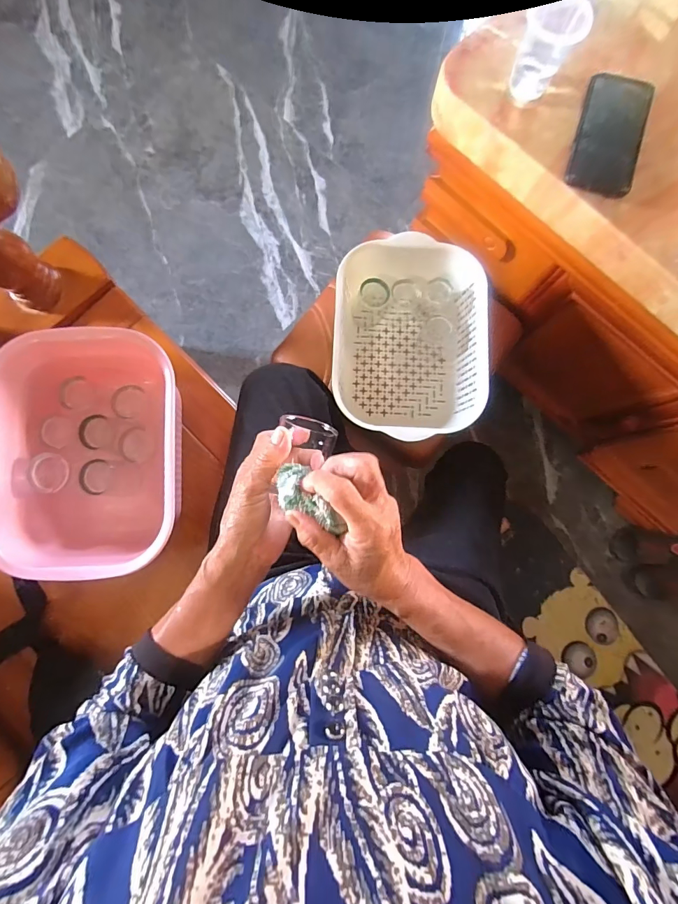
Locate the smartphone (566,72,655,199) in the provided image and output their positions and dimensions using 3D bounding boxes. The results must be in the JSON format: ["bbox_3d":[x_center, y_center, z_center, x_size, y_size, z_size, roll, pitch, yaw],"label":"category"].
[{"bbox_3d":[0.320,-0.373,0.472,0.076,0.011,0.148,19,84,2],"label":"smartphone"}]

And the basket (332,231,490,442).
[{"bbox_3d":[0.100,-0.163,0.616,0.216,0.103,0.295,2,82,-2],"label":"basket"}]

